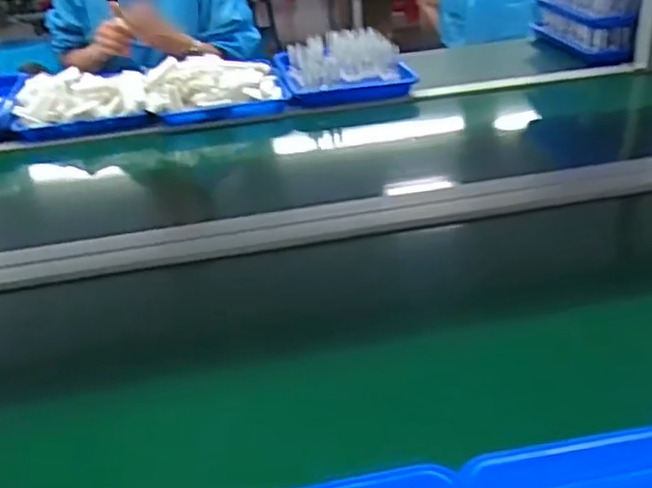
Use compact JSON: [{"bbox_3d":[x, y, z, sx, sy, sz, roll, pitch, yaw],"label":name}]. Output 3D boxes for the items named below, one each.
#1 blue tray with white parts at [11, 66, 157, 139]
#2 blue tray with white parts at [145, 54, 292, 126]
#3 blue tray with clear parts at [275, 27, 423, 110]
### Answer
[{"bbox_3d":[-0.450,-0.272,1.286,0.255,0.081,0.181,-10,30,-10],"label":"blue tray with white parts"},{"bbox_3d":[-0.220,-0.317,1.332,0.264,0.078,0.193,-11,30,-11],"label":"blue tray with white parts"},{"bbox_3d":[0.032,-0.376,1.438,0.262,0.080,0.273,-9,29,-8],"label":"blue tray with clear parts"}]

